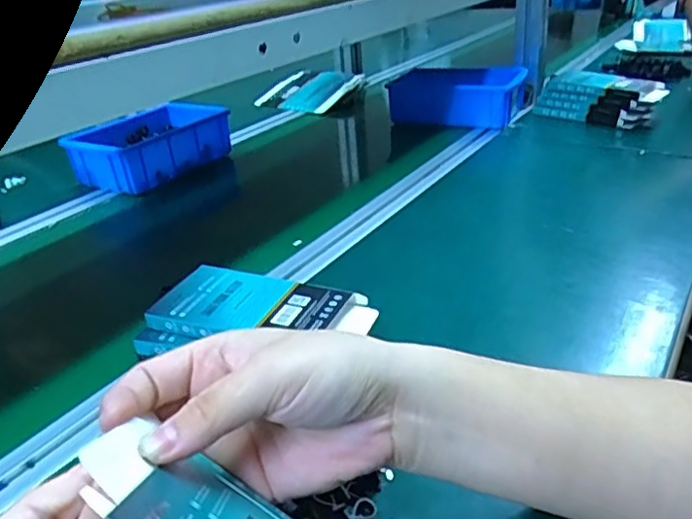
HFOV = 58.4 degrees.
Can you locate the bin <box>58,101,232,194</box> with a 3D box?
[{"bbox_3d":[-0.264,-0.155,0.855,0.120,0.060,0.193,15,34,31],"label":"bin"}]

